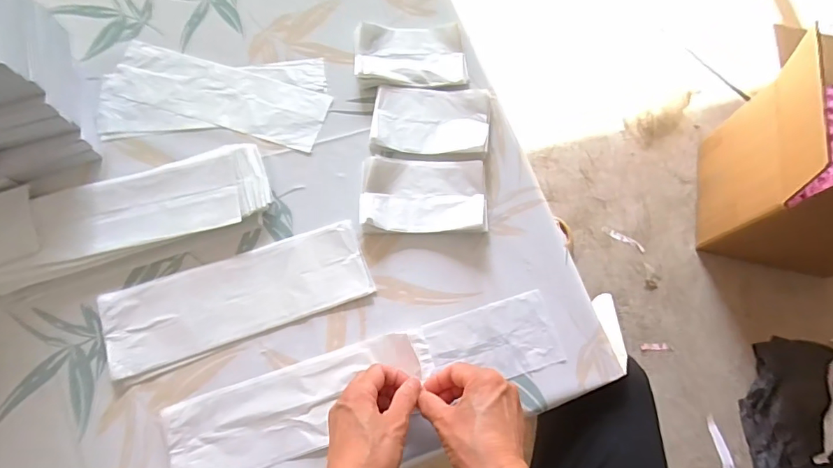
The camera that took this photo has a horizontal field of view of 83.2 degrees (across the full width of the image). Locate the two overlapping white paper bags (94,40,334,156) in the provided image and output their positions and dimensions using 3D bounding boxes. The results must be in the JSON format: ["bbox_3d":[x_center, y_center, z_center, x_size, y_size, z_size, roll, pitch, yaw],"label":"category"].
[{"bbox_3d":[-0.229,-0.158,0.540,0.246,0.007,0.118,5,73,-1],"label":"two overlapping white paper bags"}]

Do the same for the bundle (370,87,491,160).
[{"bbox_3d":[0.017,-0.125,0.526,0.128,0.020,0.080,4,73,-1],"label":"bundle"}]

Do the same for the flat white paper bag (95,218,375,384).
[{"bbox_3d":[-0.176,0.060,0.467,0.252,0.007,0.084,-18,75,-7],"label":"flat white paper bag"}]

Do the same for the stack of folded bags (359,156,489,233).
[{"bbox_3d":[0.008,-0.041,0.500,0.130,0.021,0.081,0,73,-2],"label":"stack of folded bags"}]

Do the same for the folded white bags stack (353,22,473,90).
[{"bbox_3d":[-0.007,-0.209,0.556,0.128,0.024,0.085,-3,74,-3],"label":"folded white bags stack"}]

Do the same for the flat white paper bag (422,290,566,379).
[{"bbox_3d":[0.076,0.105,0.459,0.123,0.006,0.071,-15,75,-7],"label":"flat white paper bag"}]

